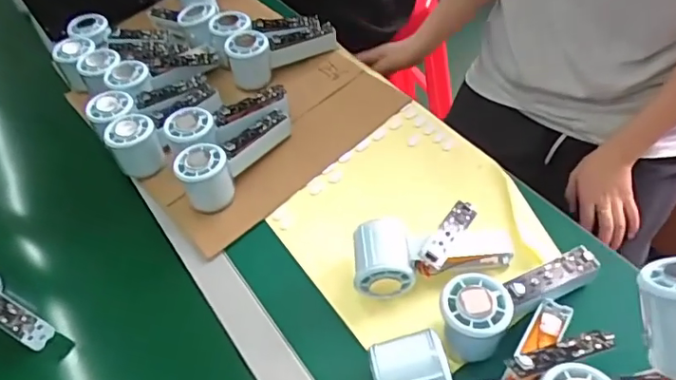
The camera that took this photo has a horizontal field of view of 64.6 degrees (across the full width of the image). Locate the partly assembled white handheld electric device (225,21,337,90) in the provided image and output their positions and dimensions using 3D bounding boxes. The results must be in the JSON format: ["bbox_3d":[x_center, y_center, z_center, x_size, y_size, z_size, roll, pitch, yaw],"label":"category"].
[{"bbox_3d":[-0.077,-0.195,0.730,0.150,0.060,0.052,-25,52,-9],"label":"partly assembled white handheld electric device"}]

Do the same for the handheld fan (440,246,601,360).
[{"bbox_3d":[0.160,0.089,0.471,0.152,0.057,0.059,-30,53,-13],"label":"handheld fan"}]

